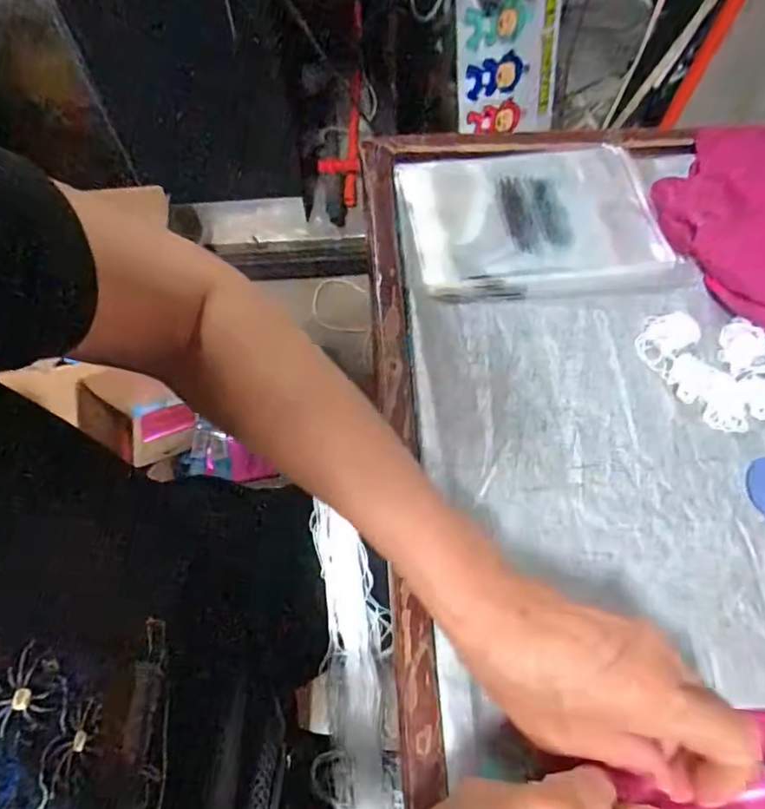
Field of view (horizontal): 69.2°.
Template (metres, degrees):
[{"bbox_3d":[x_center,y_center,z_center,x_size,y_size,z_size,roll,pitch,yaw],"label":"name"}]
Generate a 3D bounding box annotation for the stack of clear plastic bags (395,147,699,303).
[{"bbox_3d":[0.123,-0.148,0.442,0.204,0.011,0.141,-5,65,-5],"label":"stack of clear plastic bags"}]

